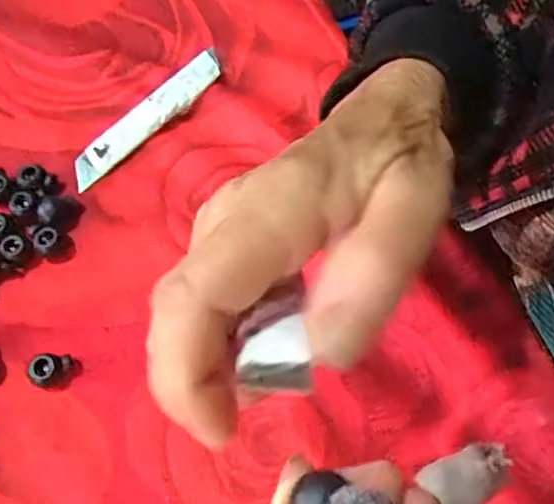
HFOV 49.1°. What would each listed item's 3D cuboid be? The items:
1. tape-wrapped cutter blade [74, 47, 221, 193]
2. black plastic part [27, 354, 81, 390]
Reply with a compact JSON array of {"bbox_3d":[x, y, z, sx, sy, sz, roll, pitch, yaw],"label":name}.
[{"bbox_3d":[-0.070,-0.074,0.327,0.101,0.009,0.018,-42,70,-15],"label":"tape-wrapped cutter blade"},{"bbox_3d":[-0.102,0.055,0.278,0.021,0.008,0.015,-5,66,1],"label":"black plastic part"}]

